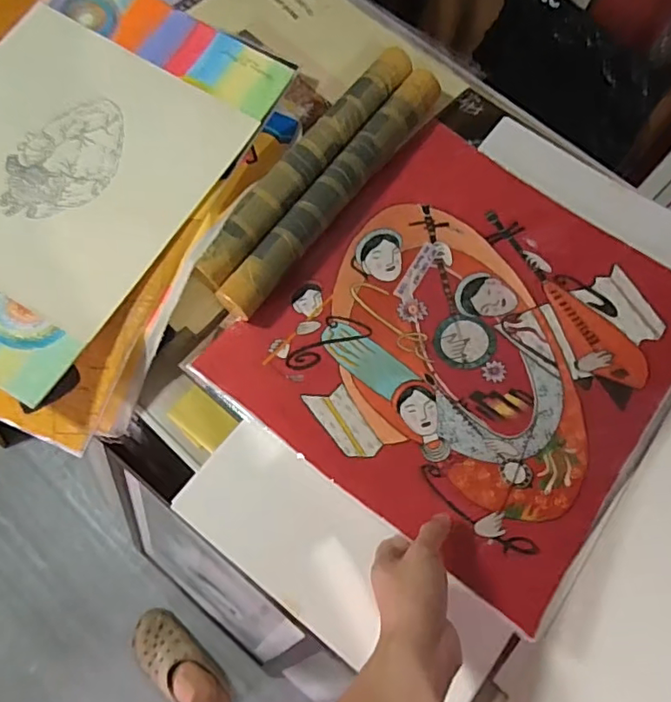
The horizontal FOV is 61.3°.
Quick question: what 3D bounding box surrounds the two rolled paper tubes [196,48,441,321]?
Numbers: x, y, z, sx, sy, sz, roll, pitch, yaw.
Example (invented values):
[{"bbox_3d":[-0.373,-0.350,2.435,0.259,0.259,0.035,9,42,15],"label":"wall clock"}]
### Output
[{"bbox_3d":[-0.014,-0.200,0.639,0.087,0.050,0.366,36,74,10],"label":"two rolled paper tubes"}]

